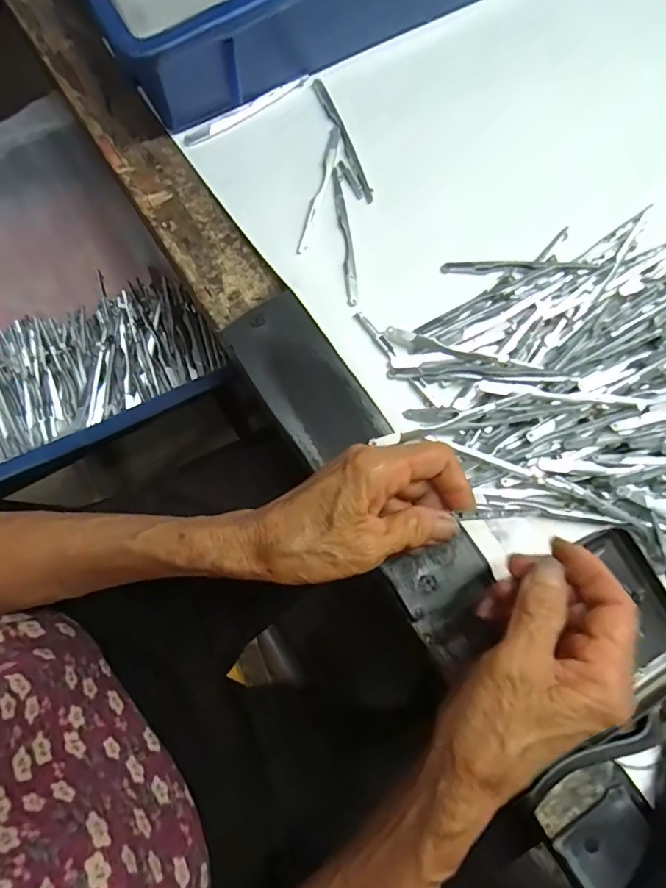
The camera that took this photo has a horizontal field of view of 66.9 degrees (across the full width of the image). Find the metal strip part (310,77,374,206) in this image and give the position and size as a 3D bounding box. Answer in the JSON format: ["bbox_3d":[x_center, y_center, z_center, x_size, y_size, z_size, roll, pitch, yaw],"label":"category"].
[{"bbox_3d":[0.008,-0.216,0.357,0.009,0.007,0.100,-23,79,-6],"label":"metal strip part"}]

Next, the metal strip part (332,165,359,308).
[{"bbox_3d":[0.008,-0.142,0.345,0.008,0.004,0.101,-6,78,-2],"label":"metal strip part"}]

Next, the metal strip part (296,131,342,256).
[{"bbox_3d":[-0.008,-0.177,0.349,0.009,0.004,0.102,14,78,2],"label":"metal strip part"}]

